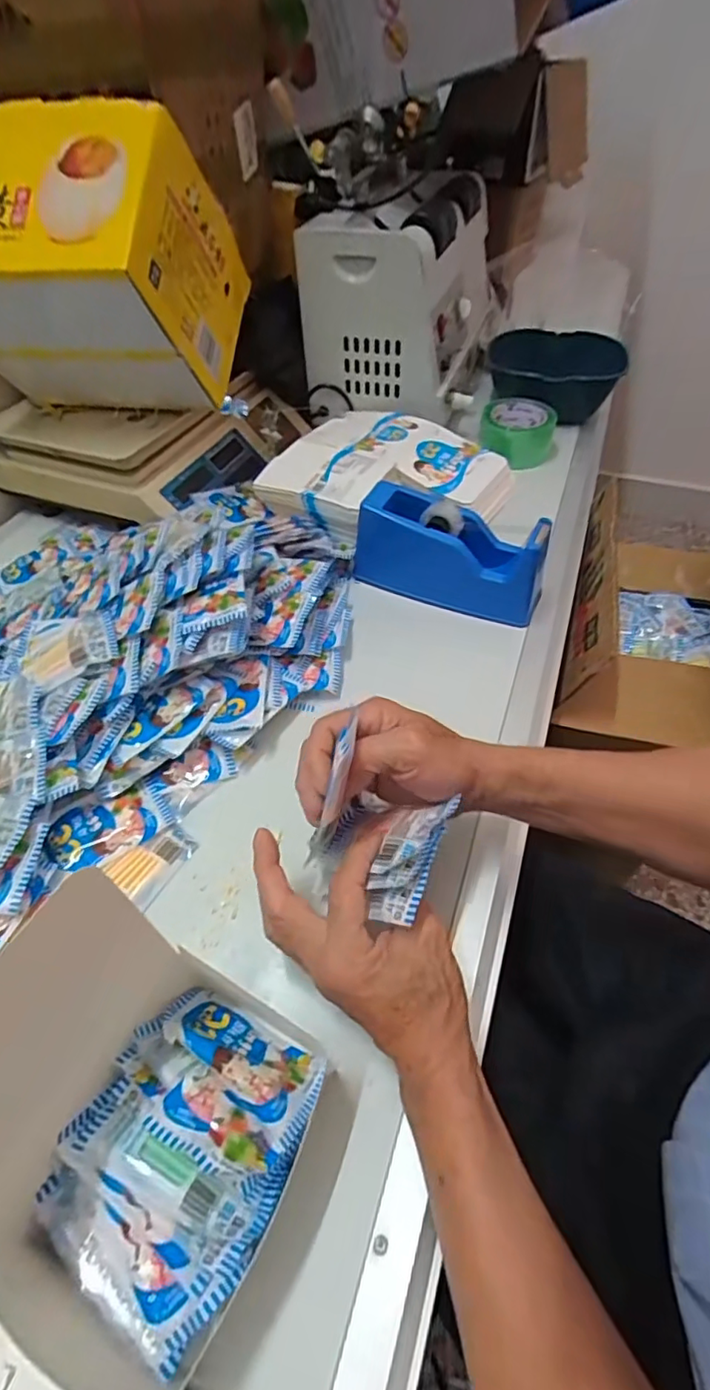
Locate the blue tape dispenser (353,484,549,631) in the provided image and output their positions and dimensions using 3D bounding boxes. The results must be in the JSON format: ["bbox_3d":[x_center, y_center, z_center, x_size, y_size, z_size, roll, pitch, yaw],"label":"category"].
[{"bbox_3d":[0.100,-0.152,0.601,0.199,0.097,0.064,19,54,17],"label":"blue tape dispenser"}]

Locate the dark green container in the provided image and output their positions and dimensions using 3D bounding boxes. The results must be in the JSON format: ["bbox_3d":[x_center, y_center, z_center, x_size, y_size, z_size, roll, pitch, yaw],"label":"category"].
[{"bbox_3d":[0.327,-0.525,0.921,0.215,0.081,0.196,9,51,9],"label":"dark green container"}]

